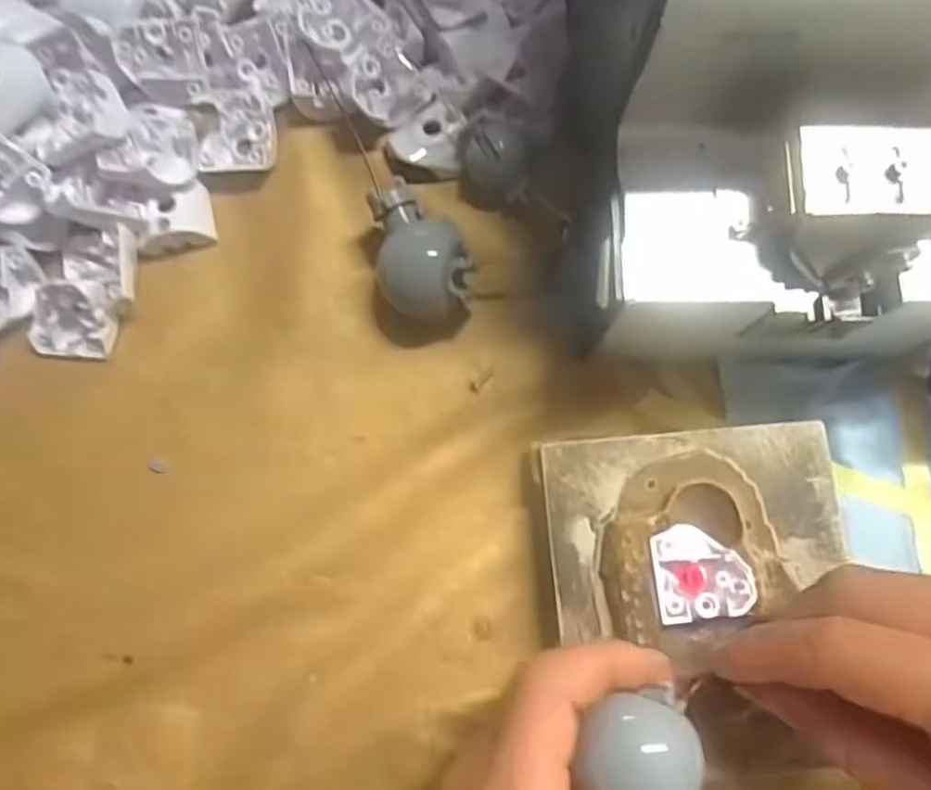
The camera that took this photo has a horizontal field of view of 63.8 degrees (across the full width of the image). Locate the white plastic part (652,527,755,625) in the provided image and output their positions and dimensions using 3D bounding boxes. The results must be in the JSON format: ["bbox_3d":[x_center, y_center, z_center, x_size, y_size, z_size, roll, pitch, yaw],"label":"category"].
[{"bbox_3d":[0.080,0.061,0.256,0.031,0.014,0.030,-6,80,0],"label":"white plastic part"}]

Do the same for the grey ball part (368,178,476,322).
[{"bbox_3d":[-0.019,-0.053,0.290,0.033,0.028,0.053,-25,80,-4],"label":"grey ball part"}]

